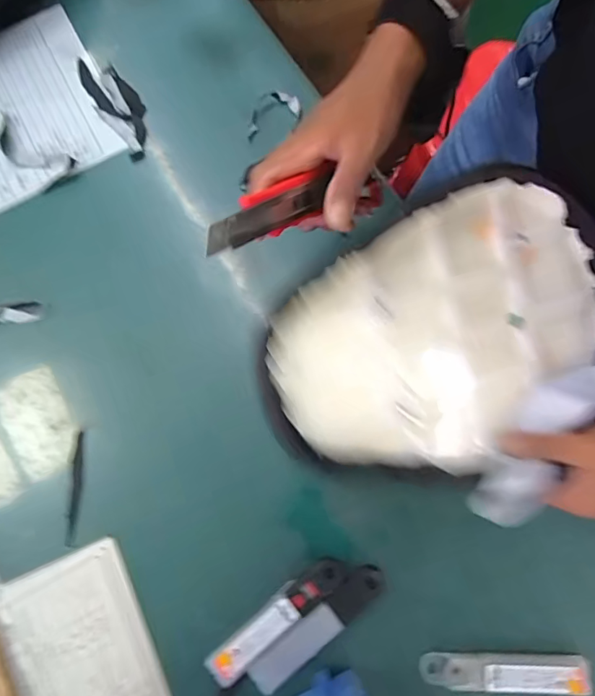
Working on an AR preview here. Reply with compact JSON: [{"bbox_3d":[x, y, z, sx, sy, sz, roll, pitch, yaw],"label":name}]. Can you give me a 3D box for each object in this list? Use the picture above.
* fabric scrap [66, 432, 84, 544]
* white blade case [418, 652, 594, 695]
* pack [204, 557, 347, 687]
[{"bbox_3d":[-0.202,0.127,0.429,0.010,0.004,0.099,-1,76,1],"label":"fabric scrap"},{"bbox_3d":[0.163,0.256,0.373,0.126,0.011,0.025,-1,76,1],"label":"white blade case"},{"bbox_3d":[-0.017,0.219,0.387,0.130,0.008,0.027,-39,78,-8],"label":"pack"}]

